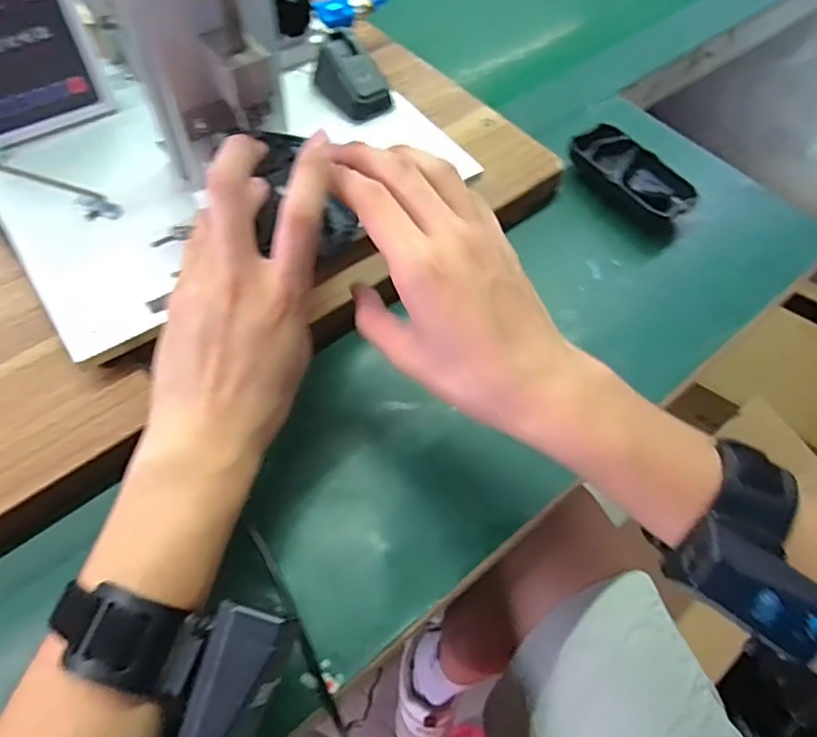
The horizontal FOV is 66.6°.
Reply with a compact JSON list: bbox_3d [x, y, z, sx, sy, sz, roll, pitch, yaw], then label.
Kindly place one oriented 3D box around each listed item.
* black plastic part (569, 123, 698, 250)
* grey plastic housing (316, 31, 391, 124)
[{"bbox_3d":[0.184,-0.154,0.514,0.056,0.028,0.111,-30,65,-20],"label":"black plastic part"},{"bbox_3d":[-0.044,-0.225,0.480,0.040,0.036,0.062,-39,68,-24],"label":"grey plastic housing"}]

